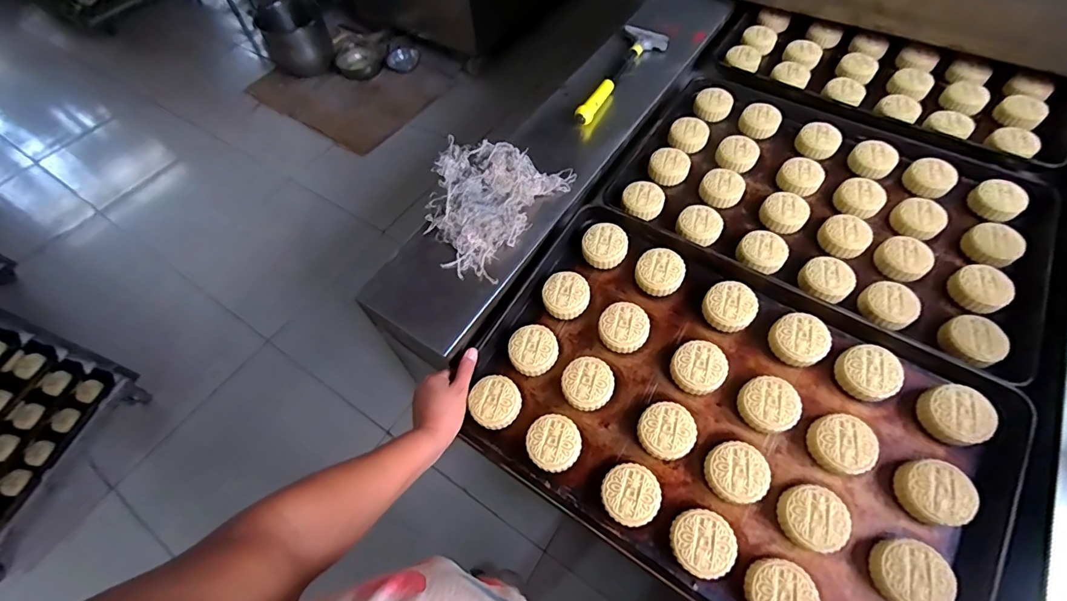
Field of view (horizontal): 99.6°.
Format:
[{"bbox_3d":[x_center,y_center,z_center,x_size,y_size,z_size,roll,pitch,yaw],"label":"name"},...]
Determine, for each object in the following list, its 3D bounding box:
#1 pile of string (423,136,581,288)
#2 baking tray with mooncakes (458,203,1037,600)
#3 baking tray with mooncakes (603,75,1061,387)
[{"bbox_3d":[-0.075,-0.163,0.699,0.178,0.071,0.233,27,62,17],"label":"pile of string"},{"bbox_3d":[0.221,0.136,0.560,0.586,0.037,0.390,29,72,19],"label":"baking tray with mooncakes"},{"bbox_3d":[0.457,-0.156,0.720,0.594,0.059,0.395,30,62,19],"label":"baking tray with mooncakes"}]

